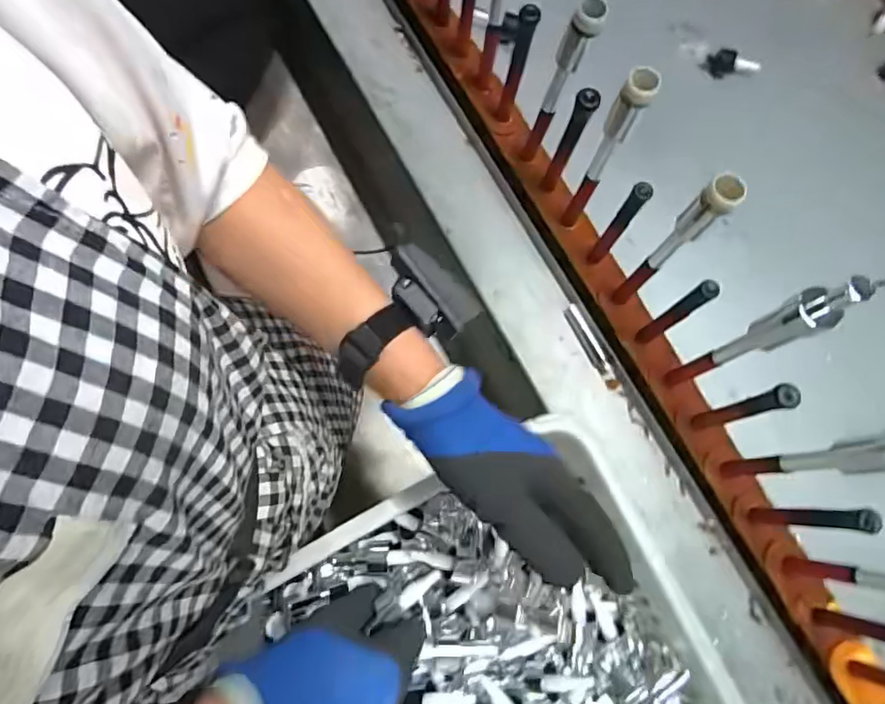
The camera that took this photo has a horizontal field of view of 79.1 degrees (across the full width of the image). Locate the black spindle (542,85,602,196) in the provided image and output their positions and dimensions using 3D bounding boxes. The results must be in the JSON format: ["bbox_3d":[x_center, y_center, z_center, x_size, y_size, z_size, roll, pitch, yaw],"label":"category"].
[{"bbox_3d":[0.128,-0.214,0.544,0.025,0.140,0.023,6,75,2],"label":"black spindle"}]

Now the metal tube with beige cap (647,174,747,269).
[{"bbox_3d":[0.200,-0.100,0.431,0.021,0.120,0.026,-43,79,-10],"label":"metal tube with beige cap"}]

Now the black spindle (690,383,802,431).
[{"bbox_3d":[0.267,0.055,0.492,0.023,0.156,0.018,-18,76,-4],"label":"black spindle"}]

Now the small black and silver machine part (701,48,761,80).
[{"bbox_3d":[0.384,-0.382,0.712,0.068,0.032,0.019,11,75,3],"label":"small black and silver machine part"}]

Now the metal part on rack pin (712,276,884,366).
[{"bbox_3d":[0.252,-0.019,0.393,0.020,0.170,0.026,-23,76,-6],"label":"metal part on rack pin"}]

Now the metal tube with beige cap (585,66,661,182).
[{"bbox_3d":[0.150,-0.187,0.459,0.025,0.128,0.019,25,77,7],"label":"metal tube with beige cap"}]

